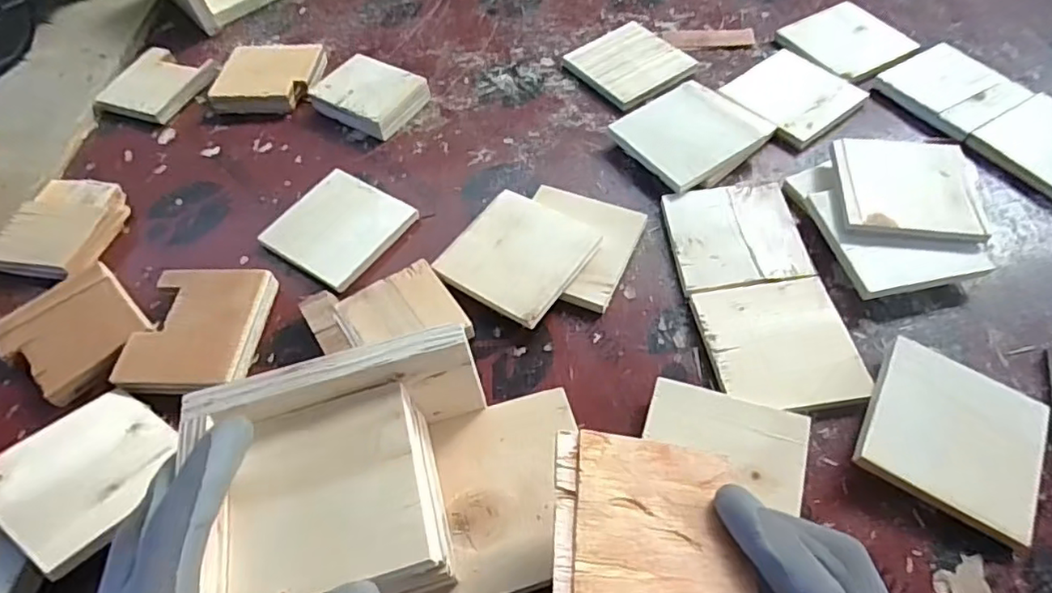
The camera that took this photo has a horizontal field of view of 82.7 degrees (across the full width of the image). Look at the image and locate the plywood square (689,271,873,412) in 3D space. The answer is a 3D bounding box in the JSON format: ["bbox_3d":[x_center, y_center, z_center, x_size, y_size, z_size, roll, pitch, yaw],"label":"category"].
[{"bbox_3d":[0.163,0.029,0.384,0.089,0.004,0.090,-9,57,-2],"label":"plywood square"}]

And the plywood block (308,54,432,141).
[{"bbox_3d":[-0.143,-0.186,0.552,0.087,0.024,0.070,31,64,21],"label":"plywood block"}]

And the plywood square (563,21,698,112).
[{"bbox_3d":[0.096,-0.217,0.558,0.090,0.012,0.097,-35,62,-17],"label":"plywood square"}]

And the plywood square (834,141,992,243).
[{"bbox_3d":[0.273,-0.080,0.429,0.091,0.009,0.091,7,56,11],"label":"plywood square"}]

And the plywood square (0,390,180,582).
[{"bbox_3d":[-0.257,0.102,0.352,0.095,0.007,0.090,29,41,20],"label":"plywood square"}]

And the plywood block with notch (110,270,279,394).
[{"bbox_3d":[-0.228,0.023,0.413,0.084,0.016,0.090,0,57,4],"label":"plywood block with notch"}]

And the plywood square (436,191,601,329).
[{"bbox_3d":[-0.006,-0.031,0.428,0.089,0.004,0.089,30,66,22],"label":"plywood square"}]

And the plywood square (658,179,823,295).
[{"bbox_3d":[0.152,-0.043,0.440,0.092,0.013,0.087,-7,57,-1],"label":"plywood square"}]

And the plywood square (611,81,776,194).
[{"bbox_3d":[0.136,-0.137,0.491,0.109,0.015,0.089,-36,62,-18],"label":"plywood square"}]

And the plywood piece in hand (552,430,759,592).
[{"bbox_3d":[0.056,0.103,0.268,0.087,0.004,0.085,10,45,-5],"label":"plywood piece in hand"}]

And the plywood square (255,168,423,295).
[{"bbox_3d":[-0.148,-0.053,0.473,0.093,0.013,0.088,28,63,20],"label":"plywood square"}]

